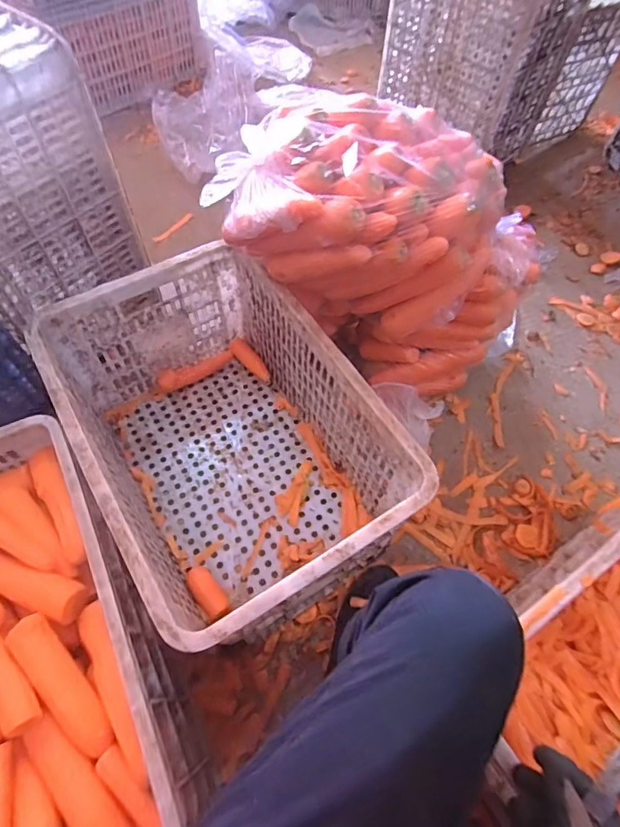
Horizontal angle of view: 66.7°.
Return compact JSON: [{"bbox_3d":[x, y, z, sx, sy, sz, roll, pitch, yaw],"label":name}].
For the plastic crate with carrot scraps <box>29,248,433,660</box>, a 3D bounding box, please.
[{"bbox_3d":[-0.129,0.044,0.728,0.351,0.269,0.507,-29,67,-18],"label":"plastic crate with carrot scraps"}]

